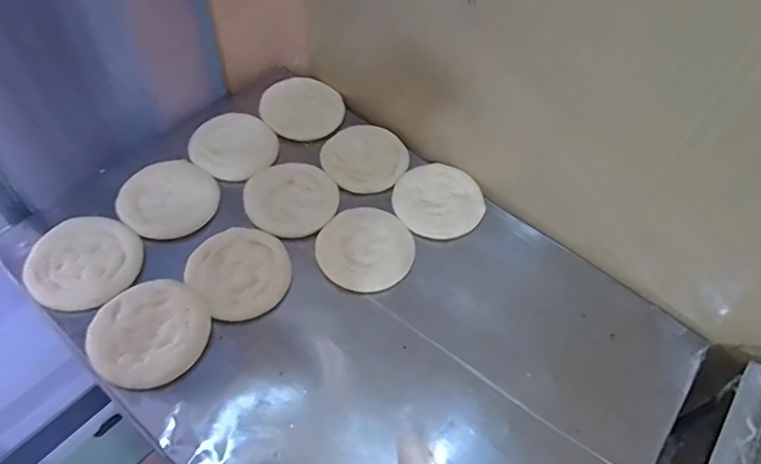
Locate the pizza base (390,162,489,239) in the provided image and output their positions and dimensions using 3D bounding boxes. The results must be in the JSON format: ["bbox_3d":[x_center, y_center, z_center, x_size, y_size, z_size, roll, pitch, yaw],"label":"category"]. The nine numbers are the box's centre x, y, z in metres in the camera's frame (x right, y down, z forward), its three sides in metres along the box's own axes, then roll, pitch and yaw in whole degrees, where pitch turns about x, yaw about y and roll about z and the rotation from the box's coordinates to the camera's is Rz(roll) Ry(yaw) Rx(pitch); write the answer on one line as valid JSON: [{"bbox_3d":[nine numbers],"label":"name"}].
[{"bbox_3d":[0.097,-0.057,0.864,0.147,0.011,0.150,-17,57,-16],"label":"pizza base"}]

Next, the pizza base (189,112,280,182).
[{"bbox_3d":[-0.258,-0.149,0.901,0.128,0.020,0.136,43,66,-6],"label":"pizza base"}]

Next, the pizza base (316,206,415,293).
[{"bbox_3d":[-0.026,0.022,0.801,0.147,0.018,0.140,2,54,-3],"label":"pizza base"}]

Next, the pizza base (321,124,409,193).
[{"bbox_3d":[-0.028,-0.135,0.917,0.145,0.015,0.156,-13,56,-14],"label":"pizza base"}]

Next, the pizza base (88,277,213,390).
[{"bbox_3d":[-0.311,0.132,0.695,0.148,0.014,0.148,3,58,-5],"label":"pizza base"}]

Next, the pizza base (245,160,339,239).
[{"bbox_3d":[-0.149,-0.061,0.850,0.149,0.020,0.144,-26,60,-21],"label":"pizza base"}]

